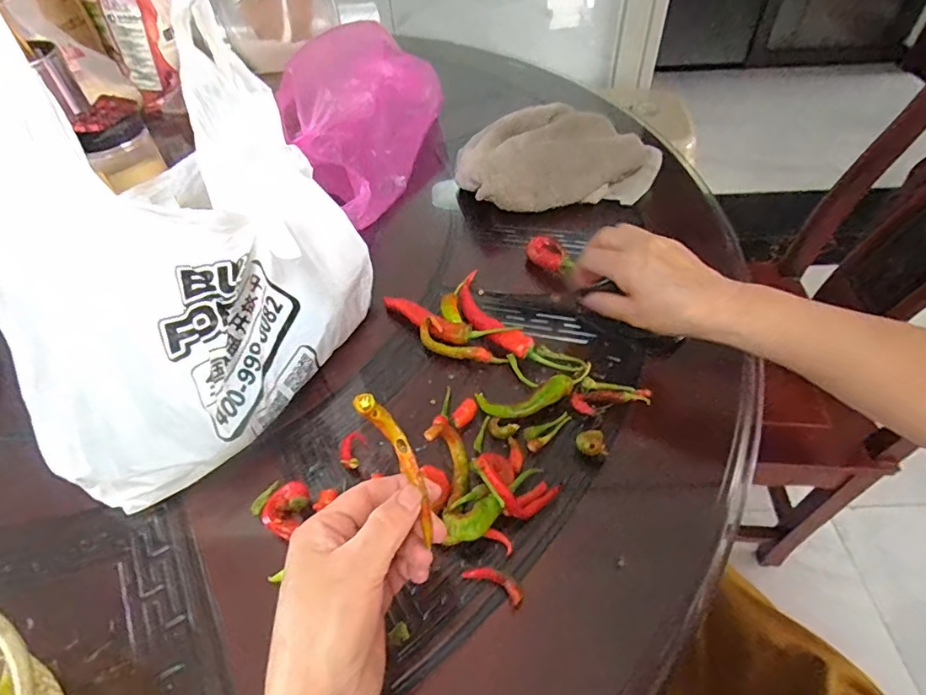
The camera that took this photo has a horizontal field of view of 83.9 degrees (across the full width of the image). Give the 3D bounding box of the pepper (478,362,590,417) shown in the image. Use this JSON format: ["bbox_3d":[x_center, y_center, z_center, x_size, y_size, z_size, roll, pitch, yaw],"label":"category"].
[{"bbox_3d":[0.062,0.033,0.410,0.098,0.013,0.031,-13,50,-8],"label":"pepper"}]

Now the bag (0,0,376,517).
[{"bbox_3d":[-0.196,-0.063,0.355,0.138,0.256,0.273,16,52,16],"label":"bag"}]

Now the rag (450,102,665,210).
[{"bbox_3d":[0.111,-0.224,0.610,0.234,0.065,0.145,-6,49,-2],"label":"rag"}]

